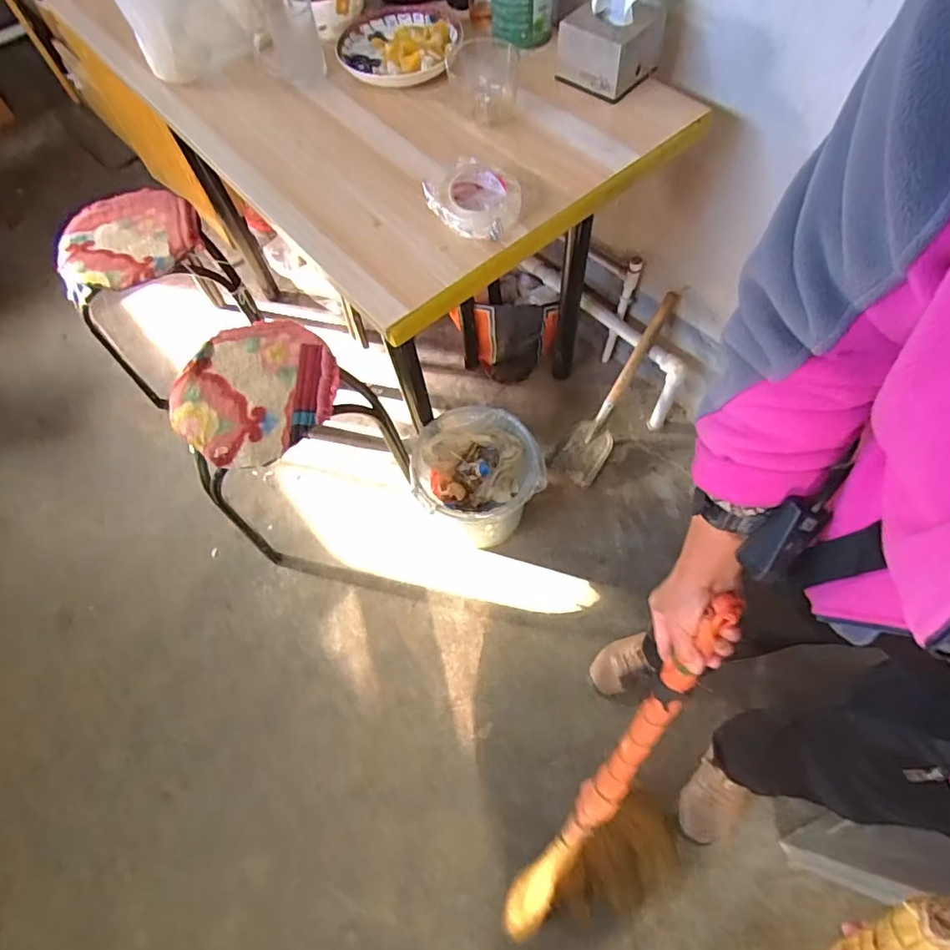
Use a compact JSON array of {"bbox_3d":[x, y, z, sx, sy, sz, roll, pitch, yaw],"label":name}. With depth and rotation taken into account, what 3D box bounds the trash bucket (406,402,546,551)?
[{"bbox_3d":[0.014,0.034,1.196,0.247,0.277,0.227,-1,63,2],"label":"trash bucket"}]

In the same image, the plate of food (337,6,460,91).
[{"bbox_3d":[-0.119,-0.679,0.890,0.190,0.042,0.186,-2,58,3],"label":"plate of food"}]

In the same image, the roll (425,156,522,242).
[{"bbox_3d":[0.001,-0.373,0.737,0.126,0.039,0.131,-1,63,2],"label":"roll"}]

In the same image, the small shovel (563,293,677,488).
[{"bbox_3d":[0.324,-0.191,1.270,0.107,0.459,0.072,36,26,23],"label":"small shovel"}]

